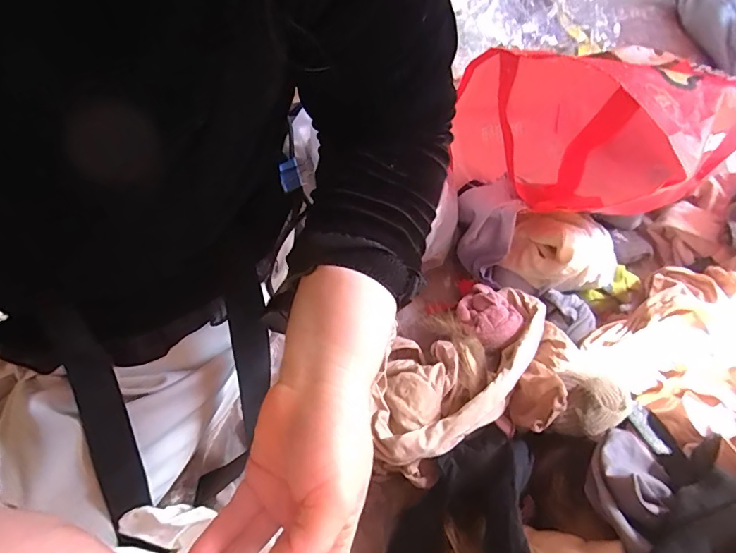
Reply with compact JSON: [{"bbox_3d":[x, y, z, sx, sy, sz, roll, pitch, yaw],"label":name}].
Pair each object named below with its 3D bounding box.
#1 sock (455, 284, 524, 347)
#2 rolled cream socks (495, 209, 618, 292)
[{"bbox_3d":[0.121,0.038,0.459,0.056,0.036,0.074,-26,62,-15],"label":"sock"},{"bbox_3d":[0.221,-0.033,0.508,0.133,0.063,0.081,-2,59,-2],"label":"rolled cream socks"}]

